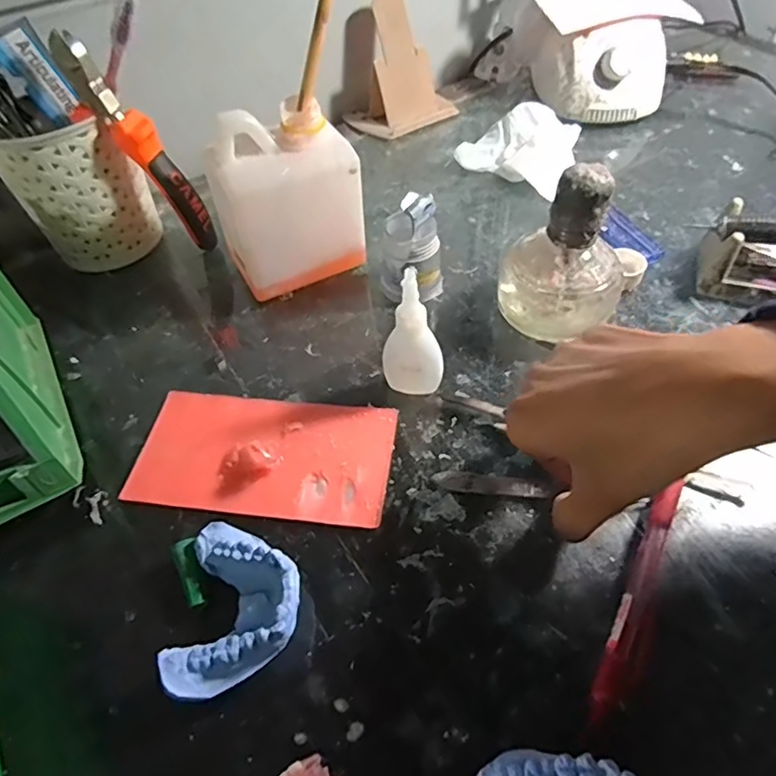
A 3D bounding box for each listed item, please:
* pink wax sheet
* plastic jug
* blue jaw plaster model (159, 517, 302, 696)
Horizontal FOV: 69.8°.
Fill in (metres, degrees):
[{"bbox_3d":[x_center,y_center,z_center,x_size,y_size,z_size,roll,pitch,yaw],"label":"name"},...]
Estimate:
[{"bbox_3d":[-0.071,0.036,0.319,0.144,0.011,0.074,4,53,7],"label":"pink wax sheet"},{"bbox_3d":[-0.065,-0.118,0.374,0.093,0.115,0.049,-28,56,-17],"label":"plastic jug"},{"bbox_3d":[-0.067,0.100,0.254,0.054,0.033,0.074,1,52,5],"label":"blue jaw plaster model"}]

